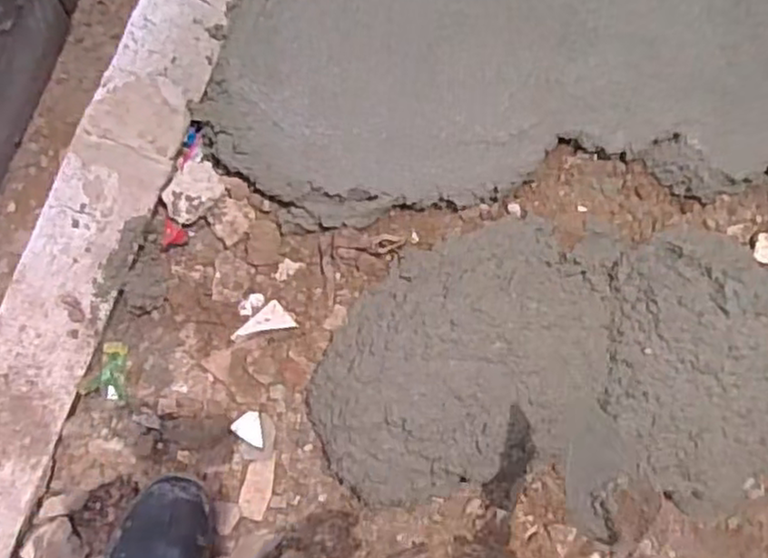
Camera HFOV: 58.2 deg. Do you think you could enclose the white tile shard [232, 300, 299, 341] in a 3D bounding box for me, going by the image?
[{"bbox_3d":[-0.128,0.055,0.742,0.060,0.009,0.036,-41,95,-8],"label":"white tile shard"}]

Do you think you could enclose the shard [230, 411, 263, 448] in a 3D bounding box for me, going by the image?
[{"bbox_3d":[-0.142,0.159,0.742,0.038,0.006,0.030,32,83,-7],"label":"shard"}]

